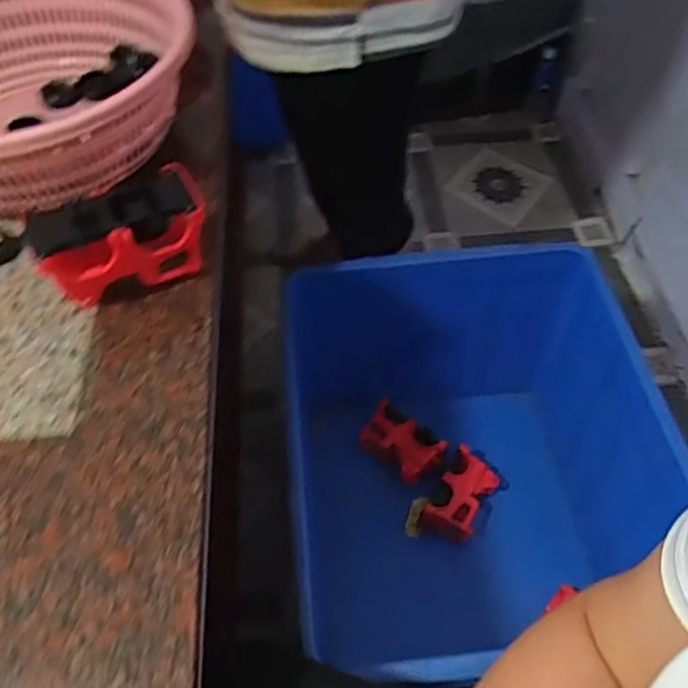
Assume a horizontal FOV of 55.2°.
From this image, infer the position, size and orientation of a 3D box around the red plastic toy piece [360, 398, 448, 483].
[{"bbox_3d":[0.102,0.177,1.191,0.144,0.056,0.091,32,59,24],"label":"red plastic toy piece"}]

